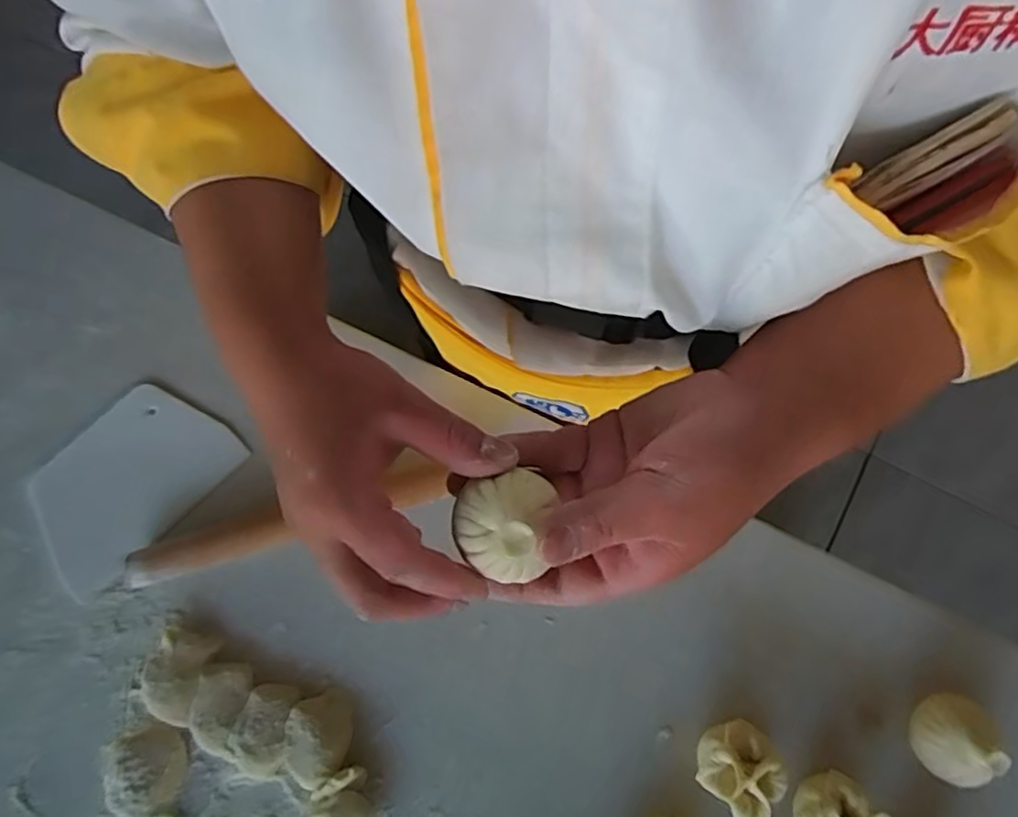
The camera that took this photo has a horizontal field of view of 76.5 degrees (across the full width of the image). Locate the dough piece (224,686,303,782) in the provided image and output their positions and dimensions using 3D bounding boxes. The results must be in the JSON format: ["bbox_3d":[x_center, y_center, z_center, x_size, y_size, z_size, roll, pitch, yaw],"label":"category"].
[{"bbox_3d":[-0.158,0.209,0.420,0.036,0.015,0.055,14,72,6],"label":"dough piece"}]

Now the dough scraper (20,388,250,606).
[{"bbox_3d":[-0.282,0.051,0.474,0.103,0.006,0.145,41,80,13],"label":"dough scraper"}]

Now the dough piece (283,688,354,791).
[{"bbox_3d":[-0.122,0.212,0.415,0.041,0.013,0.054,-4,71,0],"label":"dough piece"}]

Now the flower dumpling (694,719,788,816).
[{"bbox_3d":[0.138,0.216,0.387,0.045,0.041,0.043,-44,77,-10],"label":"flower dumpling"}]

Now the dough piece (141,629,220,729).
[{"bbox_3d":[-0.222,0.178,0.429,0.038,0.014,0.054,11,72,5],"label":"dough piece"}]

